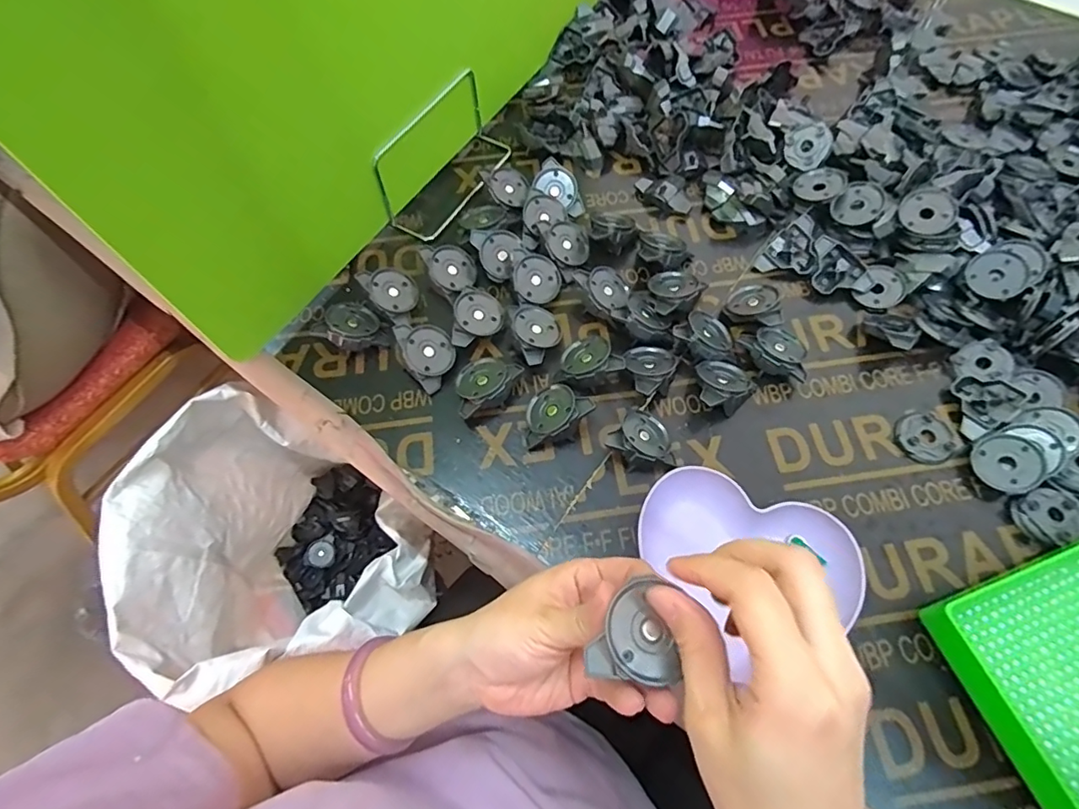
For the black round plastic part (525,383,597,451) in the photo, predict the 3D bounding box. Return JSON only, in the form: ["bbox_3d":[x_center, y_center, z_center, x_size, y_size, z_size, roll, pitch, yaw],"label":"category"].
[{"bbox_3d":[0.010,0.006,0.429,0.056,0.029,0.042,-28,67,-11],"label":"black round plastic part"}]

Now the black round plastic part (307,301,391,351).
[{"bbox_3d":[-0.164,-0.071,0.468,0.060,0.017,0.046,11,52,-25],"label":"black round plastic part"}]

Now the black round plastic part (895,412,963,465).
[{"bbox_3d":[0.310,0.027,0.425,0.049,0.005,0.041,2,65,3],"label":"black round plastic part"}]

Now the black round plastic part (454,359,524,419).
[{"bbox_3d":[-0.047,-0.017,0.442,0.059,0.026,0.037,-41,70,-16],"label":"black round plastic part"}]

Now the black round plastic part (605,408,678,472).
[{"bbox_3d":[0.083,0.031,0.416,0.049,0.030,0.043,35,71,16],"label":"black round plastic part"}]

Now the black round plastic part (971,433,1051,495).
[{"bbox_3d":[0.357,0.045,0.406,0.043,0.007,0.043,-13,62,25],"label":"black round plastic part"}]

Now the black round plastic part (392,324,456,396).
[{"bbox_3d":[-0.096,-0.044,0.455,0.042,0.016,0.061,-31,103,-22],"label":"black round plastic part"}]

